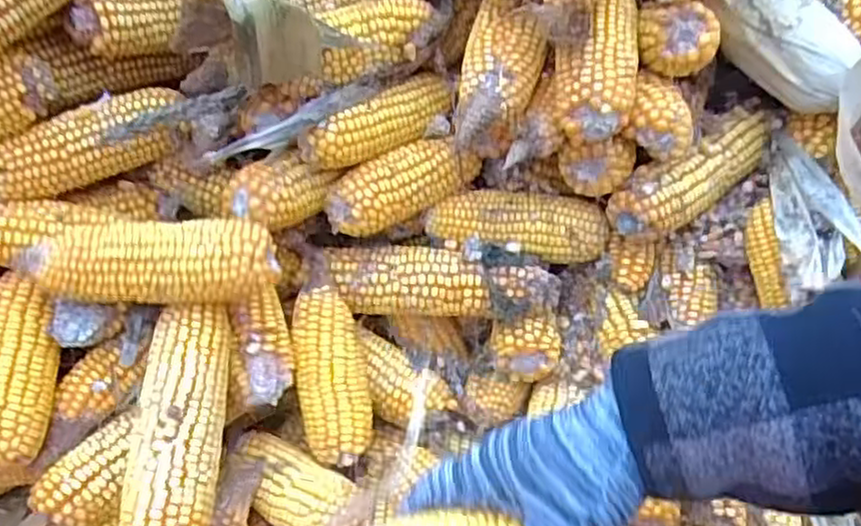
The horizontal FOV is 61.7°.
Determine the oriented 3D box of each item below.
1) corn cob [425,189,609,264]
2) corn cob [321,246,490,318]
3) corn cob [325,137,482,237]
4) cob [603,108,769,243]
[{"bbox_3d":[0.067,-0.030,0.565,0.137,0.041,0.042,1,48,2],"label":"corn cob"},{"bbox_3d":[-0.020,0.014,0.567,0.138,0.043,0.043,8,49,8],"label":"corn cob"},{"bbox_3d":[-0.020,-0.060,0.551,0.119,0.041,0.043,-18,51,-15],"label":"corn cob"},{"bbox_3d":[0.204,-0.068,0.554,0.151,0.043,0.042,-30,54,-23],"label":"cob"}]

